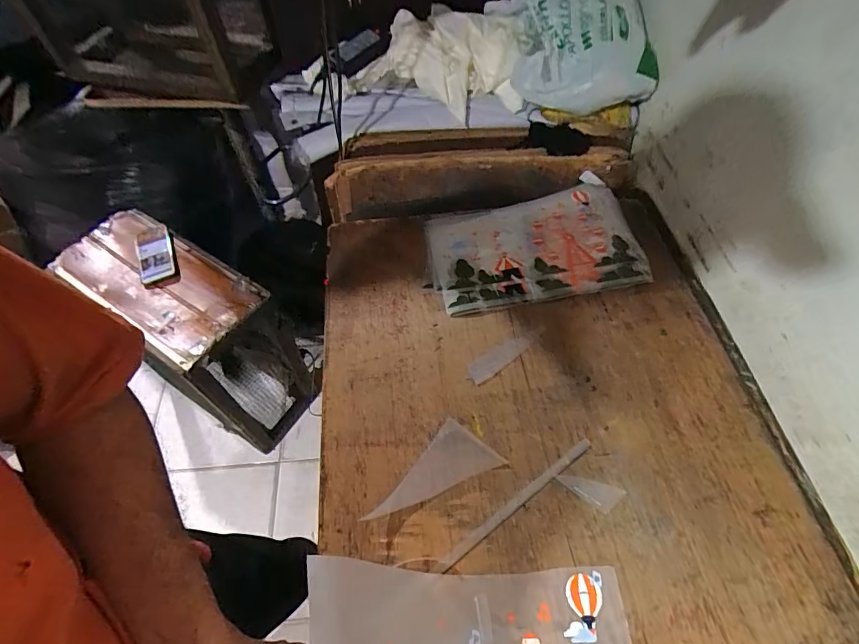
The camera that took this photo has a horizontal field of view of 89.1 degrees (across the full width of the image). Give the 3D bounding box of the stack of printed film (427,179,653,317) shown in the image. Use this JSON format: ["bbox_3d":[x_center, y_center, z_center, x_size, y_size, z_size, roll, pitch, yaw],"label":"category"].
[{"bbox_3d":[0.181,-0.139,0.782,0.373,0.013,0.246,-10,58,-7],"label":"stack of printed film"}]

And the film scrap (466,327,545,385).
[{"bbox_3d":[0.116,0.046,0.657,0.139,0.004,0.035,-30,62,-18],"label":"film scrap"}]

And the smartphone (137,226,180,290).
[{"bbox_3d":[-0.621,-0.150,0.996,0.085,0.017,0.175,-21,65,-5],"label":"smartphone"}]

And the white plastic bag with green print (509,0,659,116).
[{"bbox_3d":[0.280,-0.557,0.841,0.280,0.169,0.272,-1,56,-2],"label":"white plastic bag with green print"}]

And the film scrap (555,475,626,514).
[{"bbox_3d":[0.202,0.214,0.549,0.080,0.004,0.034,17,58,10],"label":"film scrap"}]

